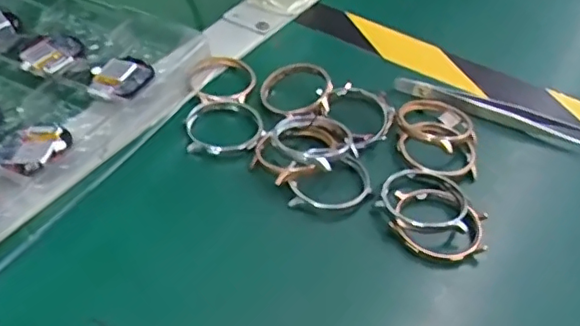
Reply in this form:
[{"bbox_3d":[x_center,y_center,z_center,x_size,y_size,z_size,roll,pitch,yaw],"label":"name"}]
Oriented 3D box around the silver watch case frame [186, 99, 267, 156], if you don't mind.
[{"bbox_3d":[-0.040,-0.024,0.350,0.046,0.011,0.044,-6,46,-11],"label":"silver watch case frame"}]

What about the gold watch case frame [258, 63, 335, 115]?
[{"bbox_3d":[0.004,-0.047,0.368,0.045,0.015,0.041,6,45,1],"label":"gold watch case frame"}]

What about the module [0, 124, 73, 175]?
[{"bbox_3d":[-0.139,-0.009,0.313,0.037,0.007,0.038,29,49,21],"label":"module"}]

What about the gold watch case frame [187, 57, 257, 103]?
[{"bbox_3d":[-0.044,-0.054,0.379,0.043,0.010,0.045,-3,45,-8],"label":"gold watch case frame"}]

